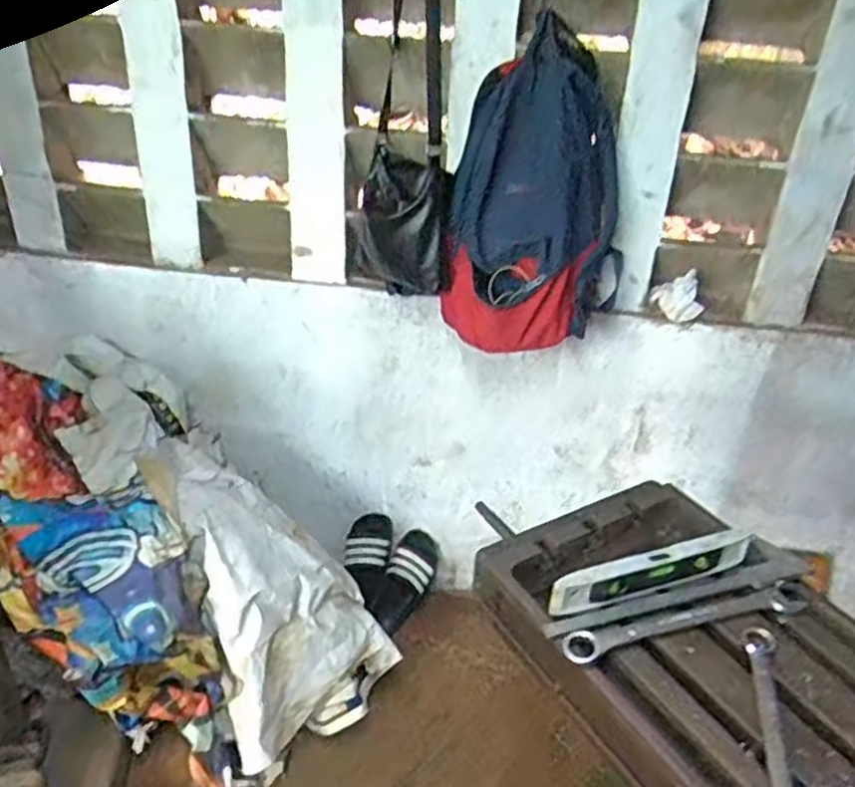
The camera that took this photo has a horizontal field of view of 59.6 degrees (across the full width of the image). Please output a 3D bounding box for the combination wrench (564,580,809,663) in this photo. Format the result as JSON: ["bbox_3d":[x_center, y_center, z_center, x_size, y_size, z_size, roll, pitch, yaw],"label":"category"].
[{"bbox_3d":[0.245,0.215,0.700,0.254,0.010,0.032,-8,34,-18],"label":"combination wrench"}]

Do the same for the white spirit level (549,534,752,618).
[{"bbox_3d":[0.225,0.172,0.731,0.229,0.046,0.028,-9,33,-22],"label":"white spirit level"}]

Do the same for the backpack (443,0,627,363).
[{"bbox_3d":[0.207,-0.351,1.376,0.332,0.501,0.214,11,33,12],"label":"backpack"}]

